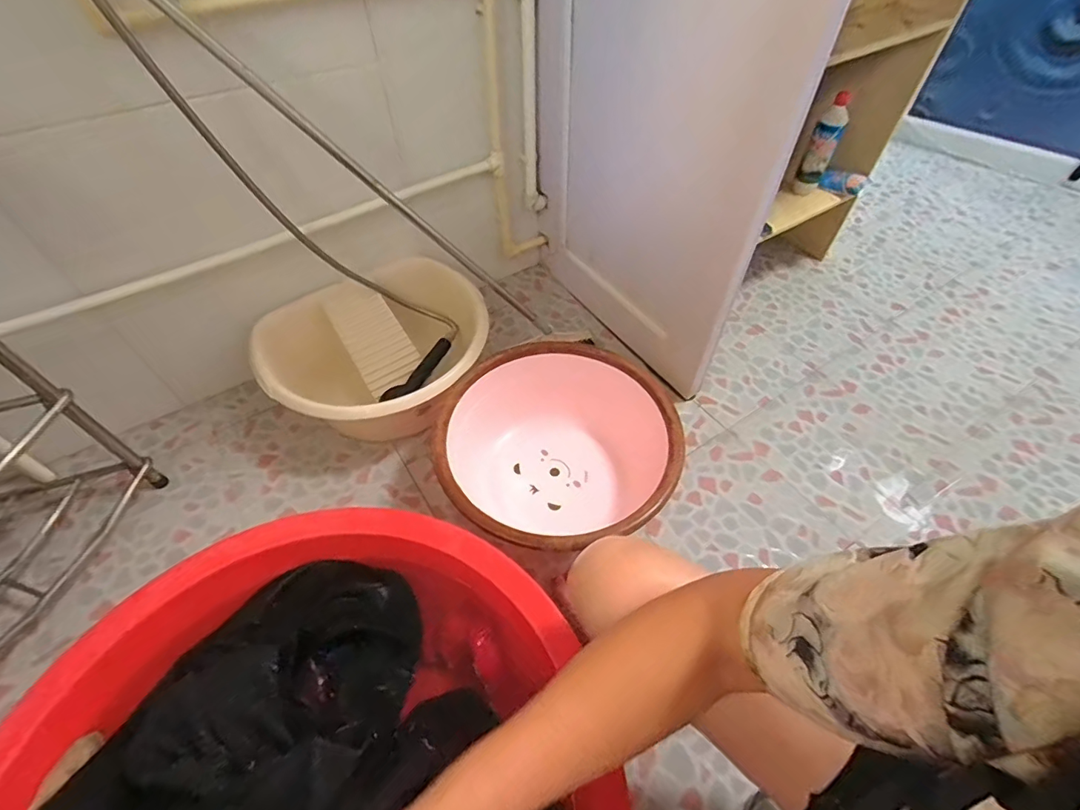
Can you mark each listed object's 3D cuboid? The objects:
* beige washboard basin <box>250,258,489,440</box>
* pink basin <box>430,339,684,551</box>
[{"bbox_3d":[-0.305,-0.090,0.975,0.436,0.191,0.354,-24,55,-18],"label":"beige washboard basin"},{"bbox_3d":[0.023,0.085,0.852,0.379,0.165,0.388,0,51,0],"label":"pink basin"}]

